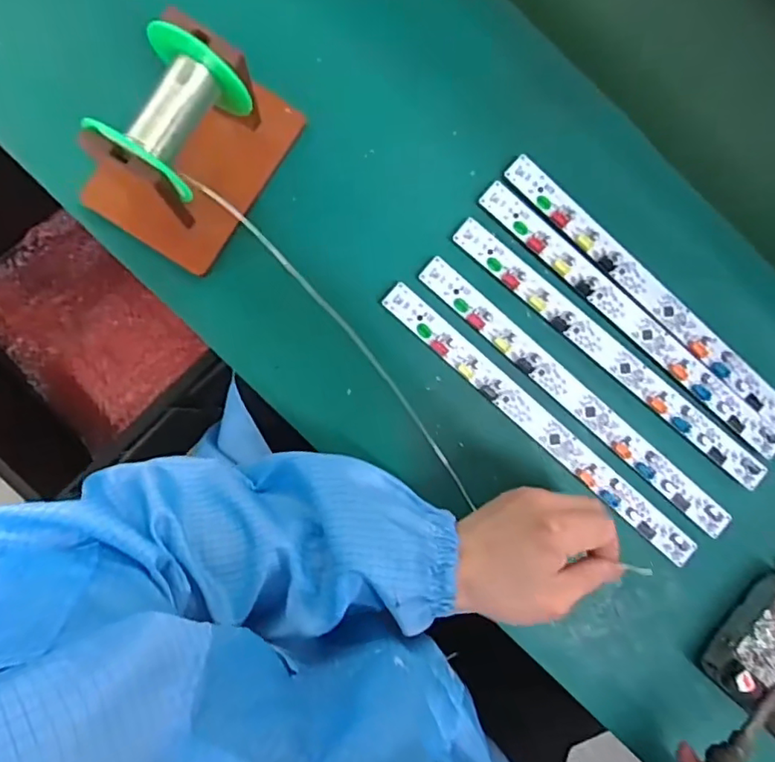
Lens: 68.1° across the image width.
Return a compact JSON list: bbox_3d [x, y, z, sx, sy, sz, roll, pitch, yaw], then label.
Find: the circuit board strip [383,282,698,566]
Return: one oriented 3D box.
[{"bbox_3d":[0.111,0.033,0.421,0.287,0.014,0.022,41,84,-1],"label":"circuit board strip"}]

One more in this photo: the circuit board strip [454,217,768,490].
[{"bbox_3d":[0.164,-0.018,0.427,0.285,0.015,0.021,40,84,-1],"label":"circuit board strip"}]

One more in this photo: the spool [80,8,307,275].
[{"bbox_3d":[-0.133,-0.158,0.371,0.099,0.092,0.141,34,84,-2],"label":"spool"}]

